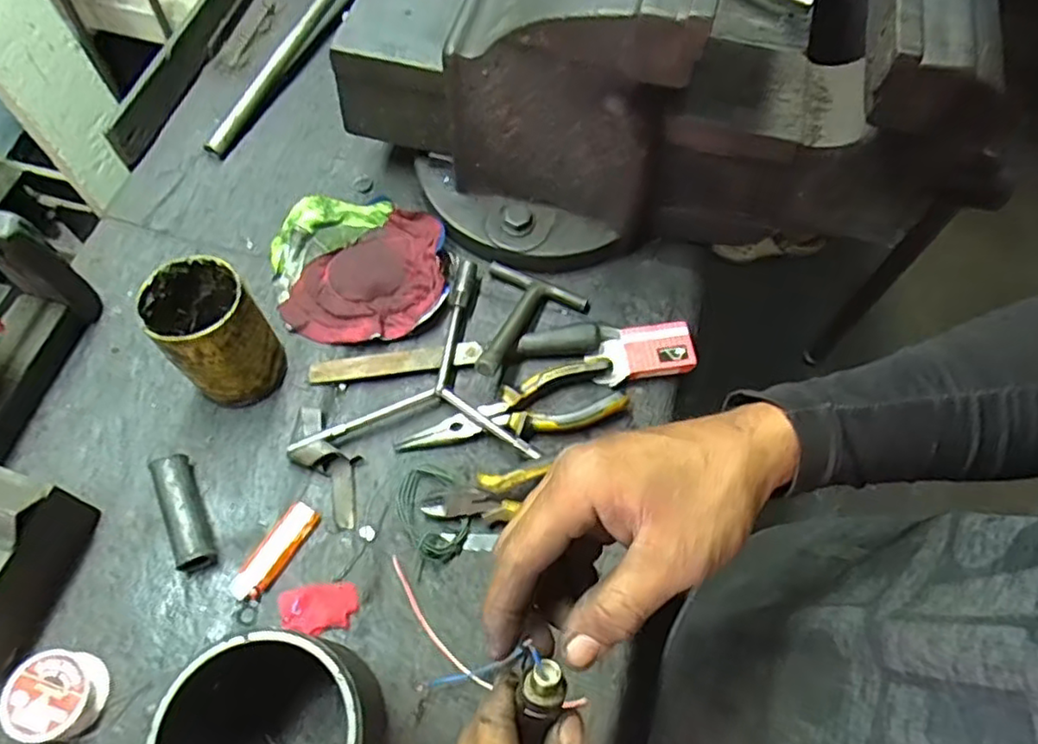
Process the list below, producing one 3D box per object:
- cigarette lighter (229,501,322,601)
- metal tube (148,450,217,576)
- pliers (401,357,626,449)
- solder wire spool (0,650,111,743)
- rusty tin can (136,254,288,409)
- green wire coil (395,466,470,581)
[{"bbox_3d":[-0.188,0.139,0.511,0.025,0.013,0.080,30,67,13],"label":"cigarette lighter"},{"bbox_3d":[-0.260,0.106,0.513,0.027,0.028,0.091,-24,67,-13],"label":"metal tube"},{"bbox_3d":[-0.005,0.038,0.554,0.185,0.019,0.054,-19,66,-11],"label":"pliers"},{"bbox_3d":[-0.315,0.220,0.451,0.053,0.032,0.053,1,64,-1],"label":"solder wire spool"},{"bbox_3d":[-0.240,-0.029,0.532,0.070,0.109,0.077,1,64,-1],"label":"rusty tin can"},{"bbox_3d":[-0.069,0.112,0.525,0.051,0.015,0.083,-17,65,-10],"label":"green wire coil"}]

